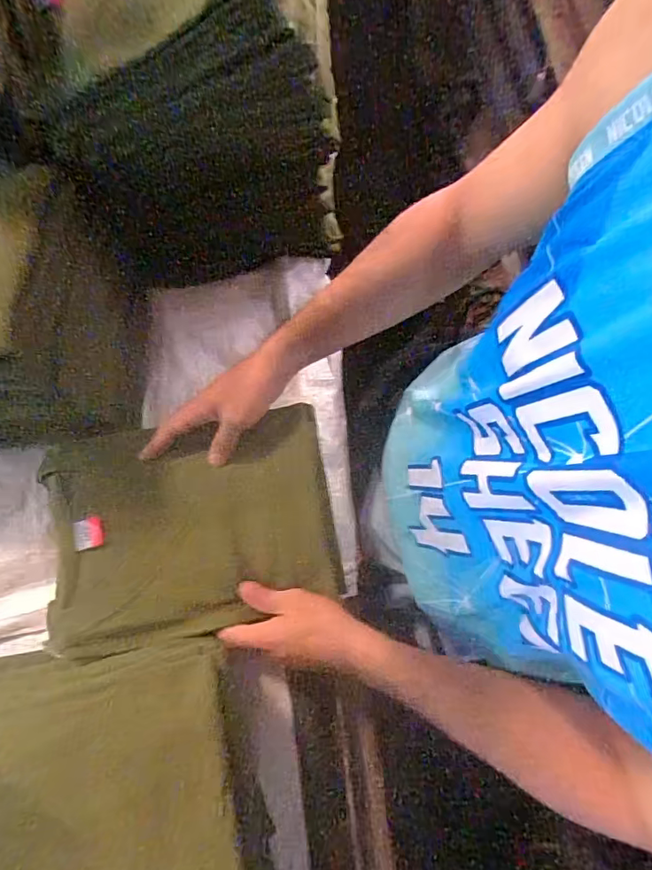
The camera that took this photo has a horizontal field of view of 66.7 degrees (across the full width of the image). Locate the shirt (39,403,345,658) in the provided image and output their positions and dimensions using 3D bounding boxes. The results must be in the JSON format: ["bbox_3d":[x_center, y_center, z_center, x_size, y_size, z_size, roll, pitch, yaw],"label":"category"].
[{"bbox_3d":[-0.146,0.094,0.543,0.297,0.045,0.220,-13,77,-10],"label":"shirt"}]

